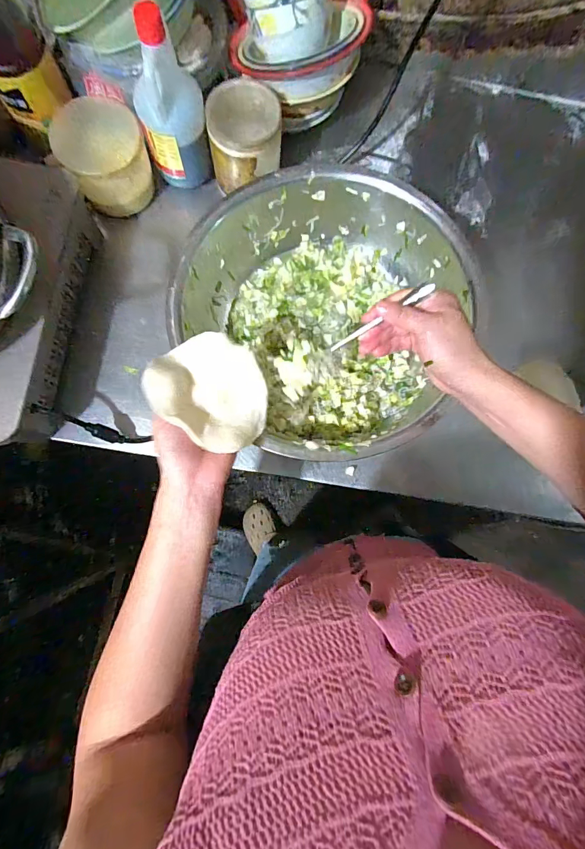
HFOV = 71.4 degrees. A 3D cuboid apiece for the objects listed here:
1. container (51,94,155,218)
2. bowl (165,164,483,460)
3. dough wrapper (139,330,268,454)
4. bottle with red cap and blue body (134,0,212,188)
[{"bbox_3d":[-0.259,-0.372,0.577,0.107,0.104,0.099,0,83,-1],"label":"container"},{"bbox_3d":[0.031,-0.150,0.542,0.336,0.128,0.359,0,83,-1],"label":"bowl"},{"bbox_3d":[-0.079,-0.031,0.410,0.119,0.023,0.109,10,67,-26],"label":"dough wrapper"},{"bbox_3d":[-0.157,-0.408,0.523,0.085,0.201,0.073,-15,84,-3],"label":"bottle with red cap and blue body"}]

